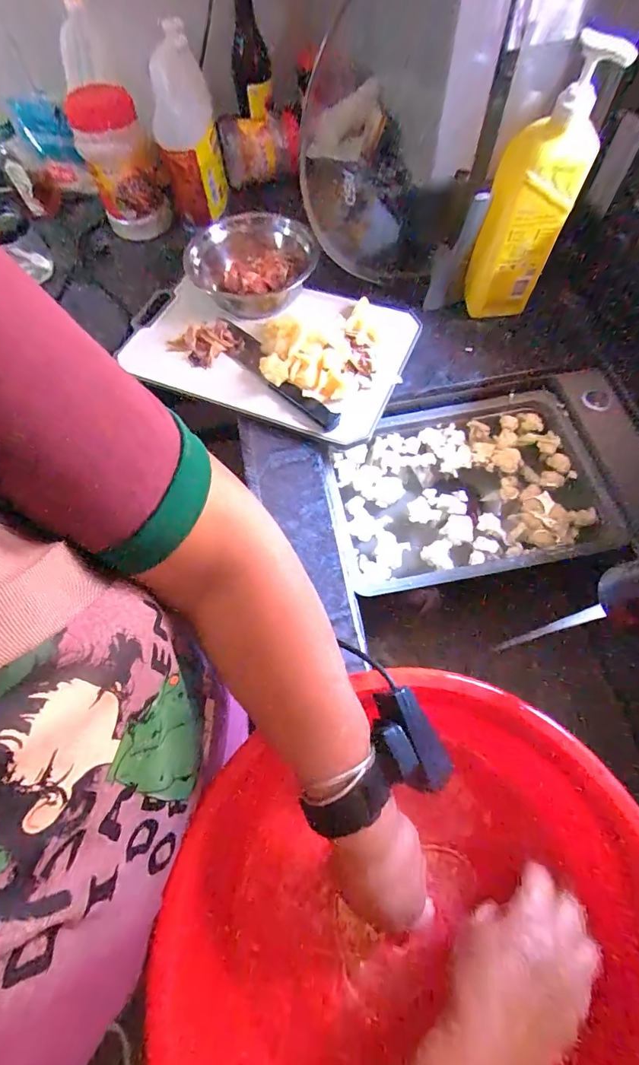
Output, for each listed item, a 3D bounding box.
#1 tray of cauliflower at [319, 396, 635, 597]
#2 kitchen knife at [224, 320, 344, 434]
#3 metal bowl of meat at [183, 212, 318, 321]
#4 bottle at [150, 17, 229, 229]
[{"bbox_3d":[0.188,-0.056,0.560,0.337,0.034,0.234,-10,66,-1],"label":"tray of cauliflower"},{"bbox_3d":[-0.059,-0.214,0.571,0.052,0.017,0.244,-40,70,-13],"label":"kitchen knife"},{"bbox_3d":[-0.100,-0.389,0.623,0.172,0.065,0.150,8,67,7],"label":"metal bowl of meat"},{"bbox_3d":[-0.191,-0.570,0.613,0.087,0.194,0.081,-13,66,-3],"label":"bottle"}]

